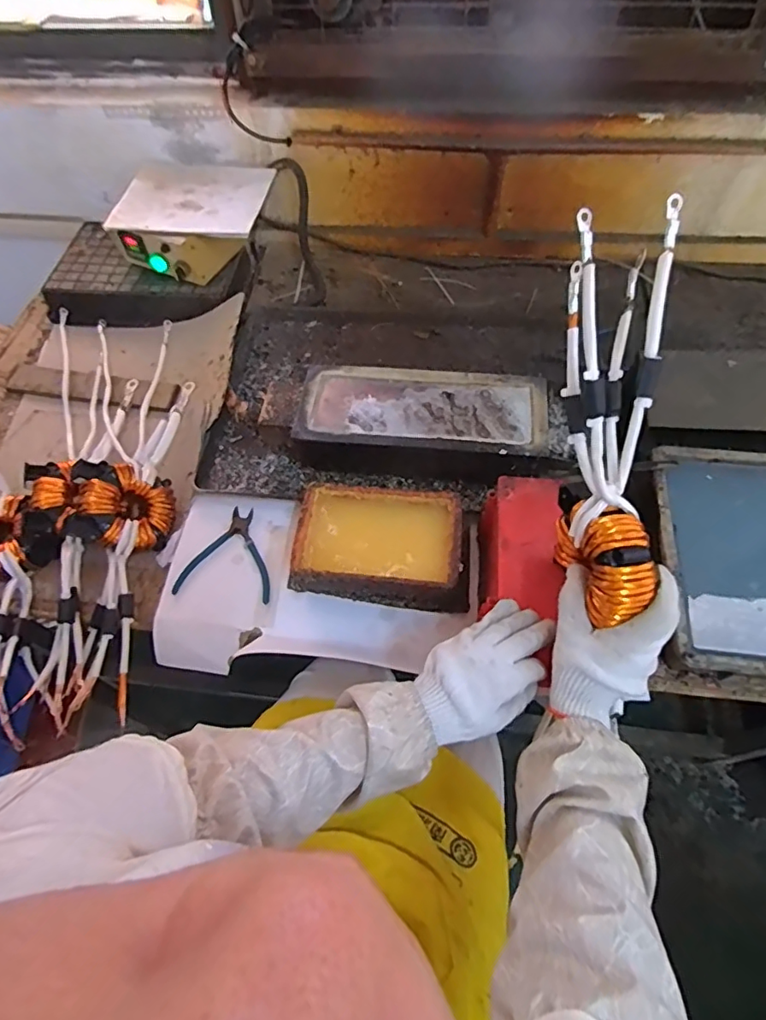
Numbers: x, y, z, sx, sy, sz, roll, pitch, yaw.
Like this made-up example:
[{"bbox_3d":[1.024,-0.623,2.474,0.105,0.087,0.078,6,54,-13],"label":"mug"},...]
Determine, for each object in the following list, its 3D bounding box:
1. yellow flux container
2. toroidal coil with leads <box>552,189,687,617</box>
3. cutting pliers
[{"bbox_3d":[-0.005,0.044,0.696,0.210,0.065,0.139,4,58,5],"label":"yellow flux container"},{"bbox_3d":[0.186,-0.068,0.463,0.065,0.318,0.098,-3,14,1],"label":"toroidal coil with leads"},{"bbox_3d":[-0.206,0.057,0.735,0.125,0.009,0.129,3,58,5],"label":"cutting pliers"}]

